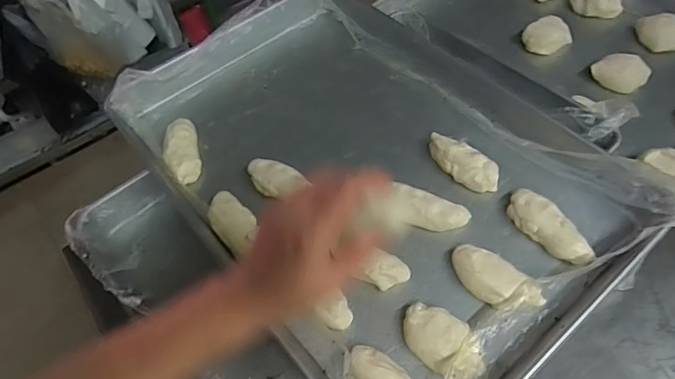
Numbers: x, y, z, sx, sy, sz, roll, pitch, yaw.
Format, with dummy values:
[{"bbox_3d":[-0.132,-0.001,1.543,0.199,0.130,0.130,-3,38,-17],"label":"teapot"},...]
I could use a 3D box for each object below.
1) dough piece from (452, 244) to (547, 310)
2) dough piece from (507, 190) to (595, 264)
[{"bbox_3d":[0.163,0.096,0.487,0.095,0.023,0.039,32,64,25],"label":"dough piece"},{"bbox_3d":[0.235,0.042,0.517,0.034,0.026,0.103,-36,59,-18],"label":"dough piece"}]

